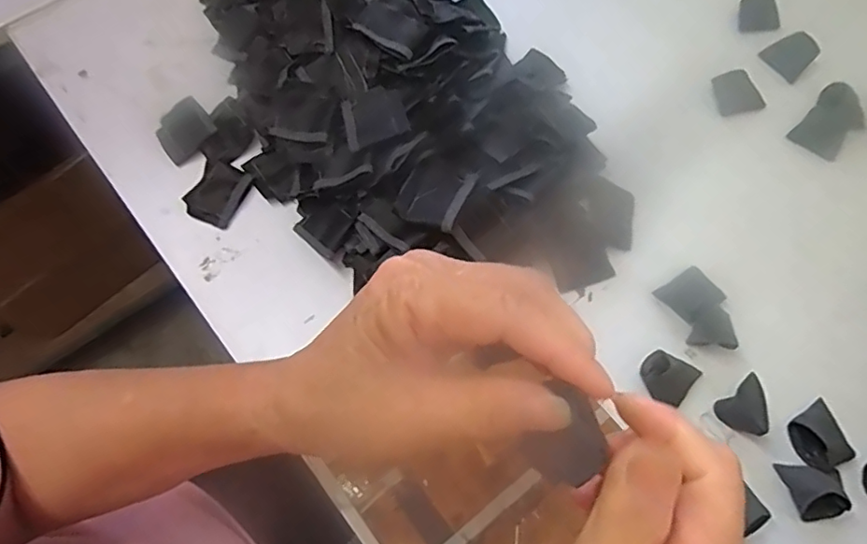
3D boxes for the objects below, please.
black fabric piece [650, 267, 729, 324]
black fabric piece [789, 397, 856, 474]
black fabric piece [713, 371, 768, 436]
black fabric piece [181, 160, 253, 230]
[{"bbox_3d":[0.201,0.018,0.443,0.039,0.012,0.036,-32,71,-13],"label":"black fabric piece"},{"bbox_3d":[0.272,0.115,0.395,0.036,0.015,0.042,-19,68,-8],"label":"black fabric piece"},{"bbox_3d":[0.217,0.095,0.401,0.021,0.026,0.039,3,67,1],"label":"black fabric piece"},{"bbox_3d":[-0.181,-0.067,0.477,0.045,0.005,0.052,24,69,10],"label":"black fabric piece"}]

